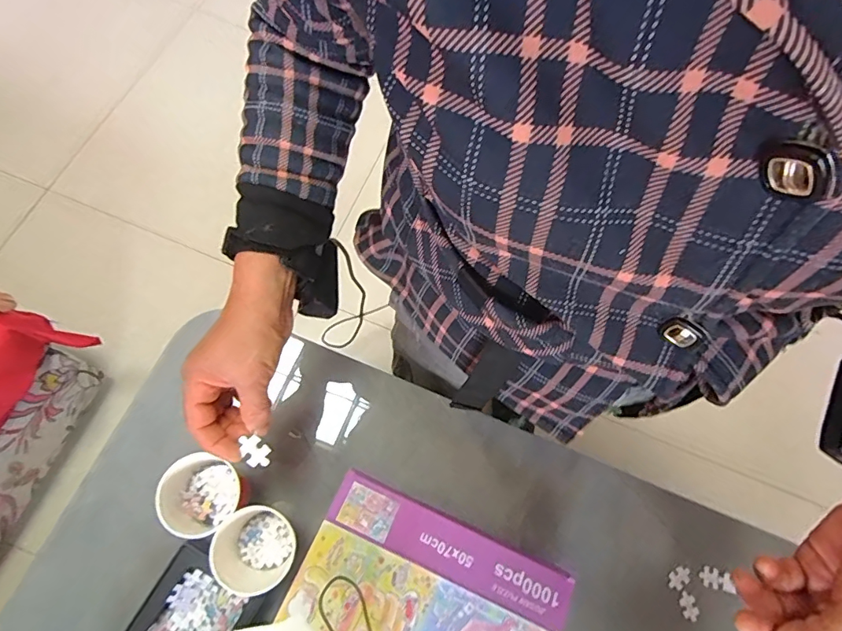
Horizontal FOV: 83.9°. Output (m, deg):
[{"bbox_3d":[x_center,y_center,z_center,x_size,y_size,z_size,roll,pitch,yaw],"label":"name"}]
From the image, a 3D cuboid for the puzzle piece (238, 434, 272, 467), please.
[{"bbox_3d":[-0.133,0.109,0.376,0.029,0.007,0.019,41,73,12],"label":"puzzle piece"}]

